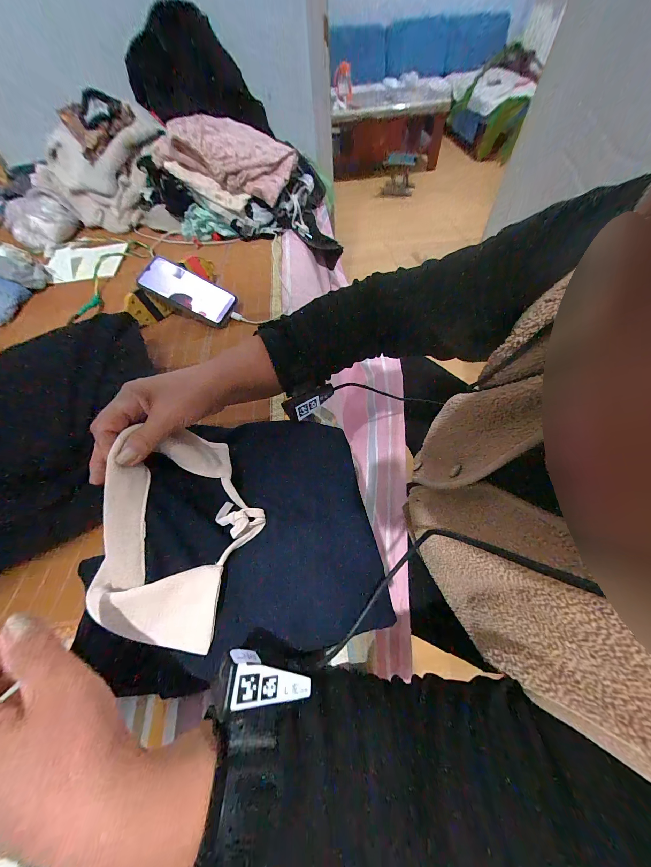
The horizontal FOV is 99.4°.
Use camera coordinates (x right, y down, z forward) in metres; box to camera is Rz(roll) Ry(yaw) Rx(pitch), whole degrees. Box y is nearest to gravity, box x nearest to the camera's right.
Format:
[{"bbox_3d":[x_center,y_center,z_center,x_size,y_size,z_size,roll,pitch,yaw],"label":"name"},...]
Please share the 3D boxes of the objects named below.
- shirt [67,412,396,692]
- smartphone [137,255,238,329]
[{"bbox_3d":[-0.074,0.088,0.308,0.274,0.045,0.274,0,57,-23],"label":"shirt"},{"bbox_3d":[-0.249,-0.258,0.505,0.172,0.012,0.078,28,73,0],"label":"smartphone"}]

